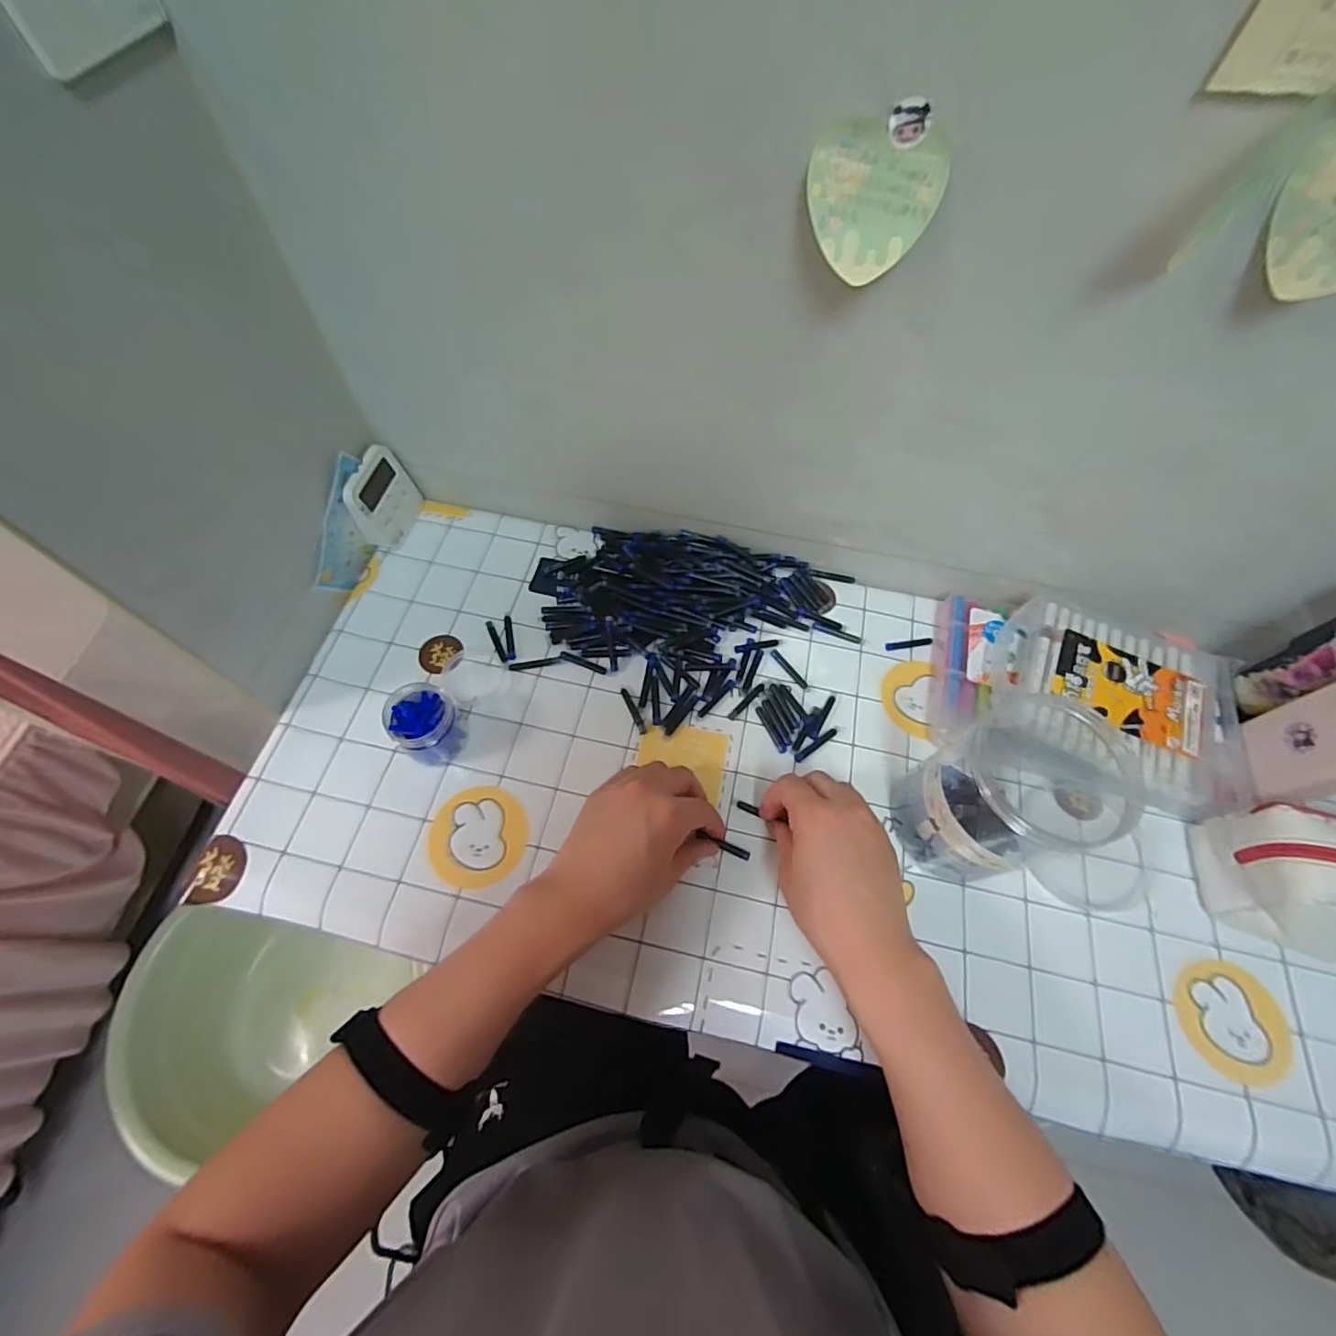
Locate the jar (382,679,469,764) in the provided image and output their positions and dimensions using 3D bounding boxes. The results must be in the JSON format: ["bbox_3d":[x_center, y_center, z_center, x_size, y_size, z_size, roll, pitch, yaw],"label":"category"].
[{"bbox_3d":[-0.195,0.045,0.470,0.051,0.053,0.052,1,63,-3],"label":"jar"}]

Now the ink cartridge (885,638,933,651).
[{"bbox_3d":[0.230,-0.023,0.555,0.045,0.004,0.008,-7,64,-7],"label":"ink cartridge"}]

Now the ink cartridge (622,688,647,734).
[{"bbox_3d":[-0.031,0.037,0.512,0.007,0.004,0.046,-22,66,-14],"label":"ink cartridge"}]

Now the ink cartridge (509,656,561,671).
[{"bbox_3d":[-0.120,-0.004,0.528,0.046,0.004,0.008,-9,64,-8],"label":"ink cartridge"}]

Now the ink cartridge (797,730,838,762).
[{"bbox_3d":[0.130,0.067,0.509,0.046,0.004,0.007,-31,69,-17],"label":"ink cartridge"}]

